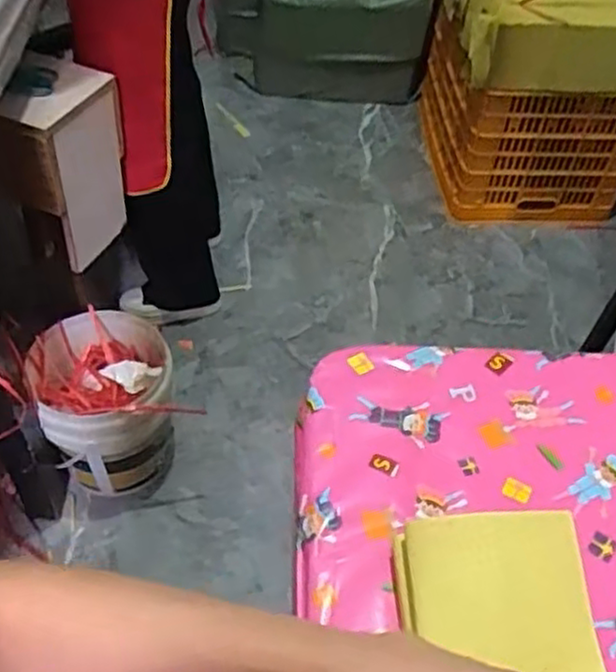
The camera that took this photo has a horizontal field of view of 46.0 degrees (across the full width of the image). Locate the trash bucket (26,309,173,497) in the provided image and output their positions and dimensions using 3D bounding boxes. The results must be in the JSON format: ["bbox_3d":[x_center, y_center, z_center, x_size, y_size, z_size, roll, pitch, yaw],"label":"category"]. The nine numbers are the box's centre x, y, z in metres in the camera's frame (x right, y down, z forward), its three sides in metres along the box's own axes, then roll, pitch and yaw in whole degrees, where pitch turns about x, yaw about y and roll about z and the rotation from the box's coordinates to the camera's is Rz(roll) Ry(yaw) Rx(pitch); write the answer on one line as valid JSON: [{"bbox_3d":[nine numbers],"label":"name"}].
[{"bbox_3d":[-0.374,0.135,1.380,0.231,0.272,0.250,1,48,-1],"label":"trash bucket"}]

